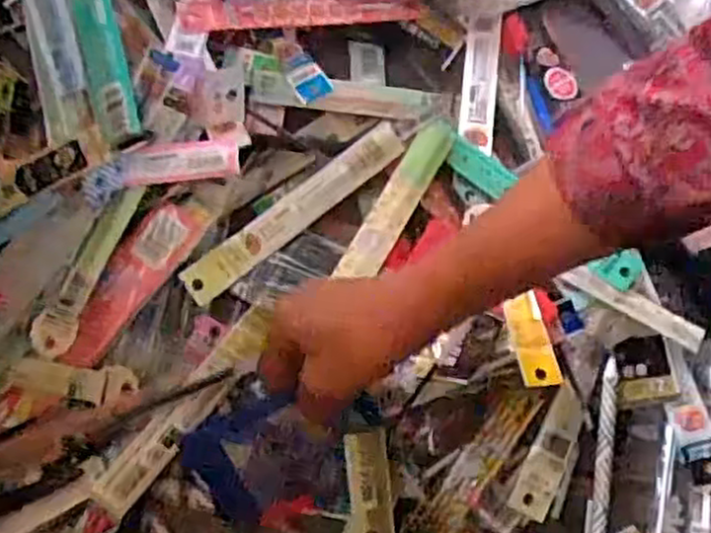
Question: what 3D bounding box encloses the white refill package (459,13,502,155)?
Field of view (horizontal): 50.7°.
[{"bbox_3d":[0.092,-0.138,0.552,0.025,0.006,0.111,7,77,1],"label":"white refill package"}]

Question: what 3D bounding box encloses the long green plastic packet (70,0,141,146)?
[{"bbox_3d":[-0.159,-0.142,0.469,0.025,0.020,0.144,-15,75,-6],"label":"long green plastic packet"}]

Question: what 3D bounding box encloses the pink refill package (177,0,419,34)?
[{"bbox_3d":[-0.037,-0.180,0.527,0.170,0.008,0.025,-9,76,-18],"label":"pink refill package"}]

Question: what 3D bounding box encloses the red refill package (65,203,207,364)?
[{"bbox_3d":[-0.143,0.008,0.479,0.032,0.008,0.122,38,82,-6],"label":"red refill package"}]

